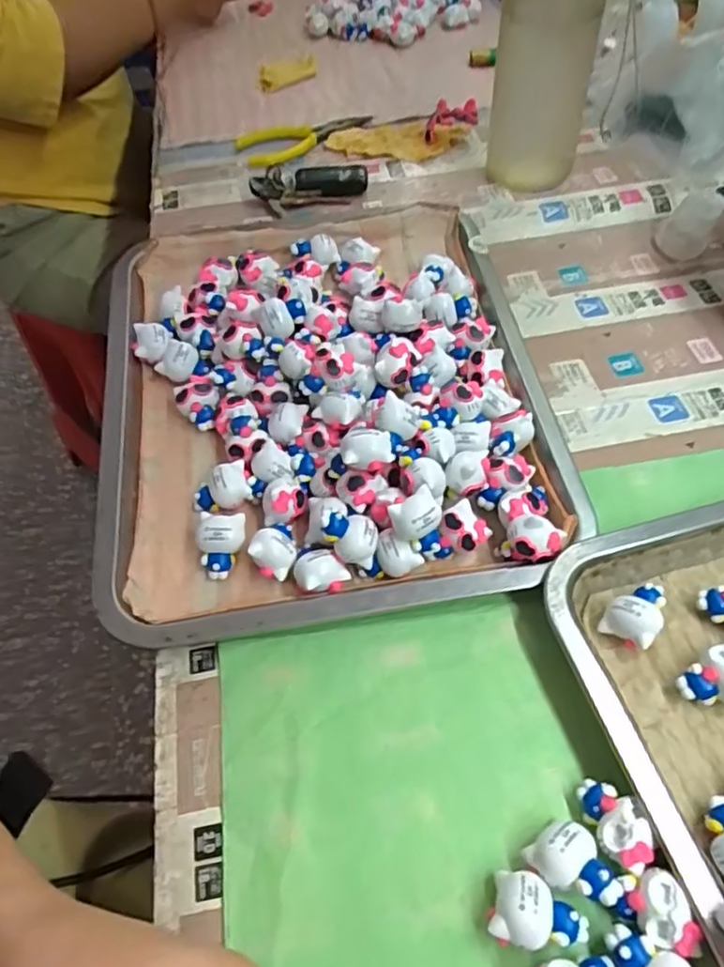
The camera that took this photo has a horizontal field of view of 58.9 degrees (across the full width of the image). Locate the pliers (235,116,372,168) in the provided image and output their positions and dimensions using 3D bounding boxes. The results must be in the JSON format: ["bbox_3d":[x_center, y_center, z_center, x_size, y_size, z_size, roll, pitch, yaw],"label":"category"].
[{"bbox_3d":[-0.051,-0.311,0.572,0.119,0.011,0.046,-17,56,-9],"label":"pliers"}]

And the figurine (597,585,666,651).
[{"bbox_3d":[0.131,0.062,0.309,0.024,0.021,0.031,28,61,21],"label":"figurine"}]

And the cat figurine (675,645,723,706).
[{"bbox_3d":[0.160,0.089,0.289,0.033,0.021,0.024,-17,56,-9],"label":"cat figurine"}]

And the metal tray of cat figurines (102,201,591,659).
[{"bbox_3d":[-0.031,-0.065,0.398,0.261,0.044,0.311,-9,55,-3],"label":"metal tray of cat figurines"}]

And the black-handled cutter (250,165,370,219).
[{"bbox_3d":[-0.042,-0.240,0.516,0.091,0.017,0.042,-1,55,2],"label":"black-handled cutter"}]

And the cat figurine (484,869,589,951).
[{"bbox_3d":[0.066,0.163,0.244,0.035,0.021,0.023,5,55,6],"label":"cat figurine"}]

